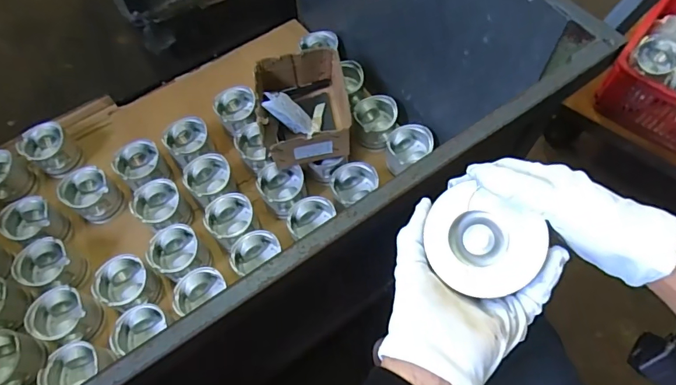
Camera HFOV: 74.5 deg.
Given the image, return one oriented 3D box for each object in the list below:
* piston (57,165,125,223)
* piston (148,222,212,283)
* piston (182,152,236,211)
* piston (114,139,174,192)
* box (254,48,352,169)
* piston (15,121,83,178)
[{"bbox_3d":[-0.504,0.007,0.918,0.102,0.081,0.092,30,67,15],"label":"piston"},{"bbox_3d":[-0.293,0.119,0.835,0.099,0.068,0.092,0,63,1],"label":"piston"},{"bbox_3d":[-0.263,-0.024,0.913,0.094,0.066,0.102,-21,64,-9],"label":"piston"},{"bbox_3d":[-0.410,-0.049,0.940,0.091,0.080,0.097,-26,65,-12],"label":"piston"},{"bbox_3d":[-0.067,-0.164,0.880,0.167,0.085,0.214,-8,63,-3],"label":"box"},{"bbox_3d":[-0.622,-0.093,0.965,0.088,0.071,0.088,0,63,1],"label":"piston"}]

